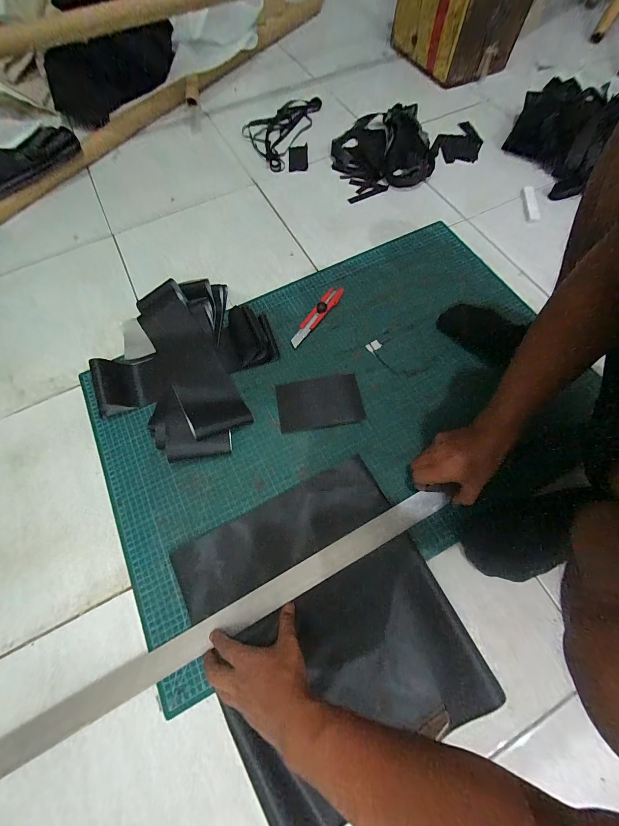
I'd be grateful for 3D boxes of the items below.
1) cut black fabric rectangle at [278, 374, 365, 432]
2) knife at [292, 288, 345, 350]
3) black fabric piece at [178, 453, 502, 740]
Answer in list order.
[{"bbox_3d":[0.019,-0.020,0.539,0.155,0.007,0.100,-10,70,-3],"label":"cut black fabric rectangle"},{"bbox_3d":[0.017,-0.208,0.598,0.034,0.009,0.172,32,74,11],"label":"knife"},{"bbox_3d":[0.018,0.291,0.416,0.345,0.029,0.357,-26,72,-8],"label":"black fabric piece"}]

